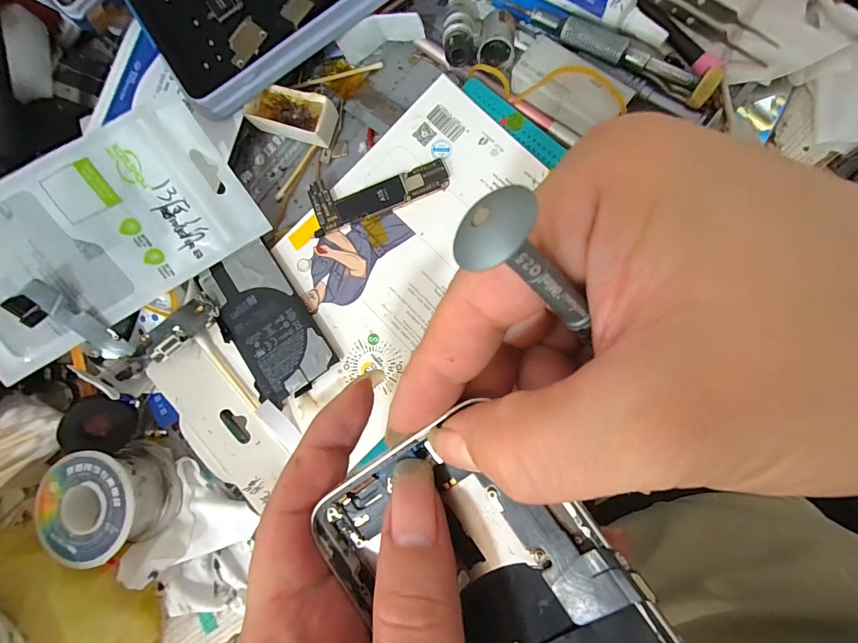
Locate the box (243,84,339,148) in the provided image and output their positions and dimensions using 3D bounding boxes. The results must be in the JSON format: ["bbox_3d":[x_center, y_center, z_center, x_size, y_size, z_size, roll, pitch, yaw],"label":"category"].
[{"bbox_3d":[-0.078,-0.119,0.220,0.048,0.016,0.023,15,85,7],"label":"box"}]

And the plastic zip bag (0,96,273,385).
[{"bbox_3d":[-0.169,-0.043,0.192,0.147,0.011,0.082,-35,103,-7],"label":"plastic zip bag"}]

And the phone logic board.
[{"bbox_3d":[-0.028,-0.074,0.210,0.076,0.005,0.028,-18,82,4],"label":"phone logic board"}]

